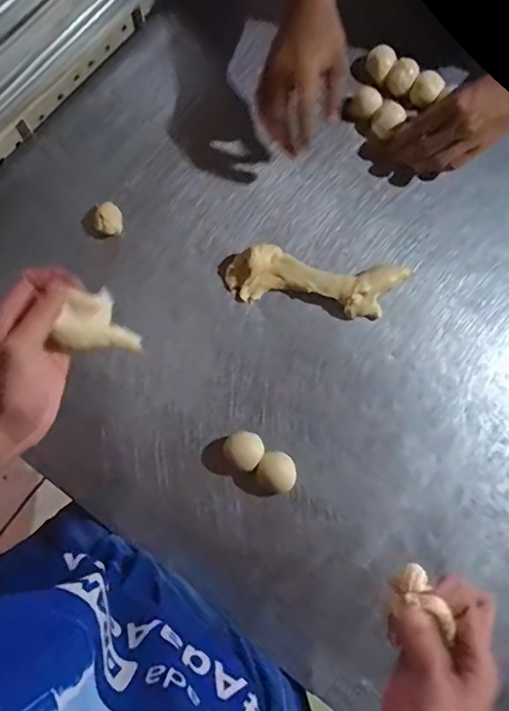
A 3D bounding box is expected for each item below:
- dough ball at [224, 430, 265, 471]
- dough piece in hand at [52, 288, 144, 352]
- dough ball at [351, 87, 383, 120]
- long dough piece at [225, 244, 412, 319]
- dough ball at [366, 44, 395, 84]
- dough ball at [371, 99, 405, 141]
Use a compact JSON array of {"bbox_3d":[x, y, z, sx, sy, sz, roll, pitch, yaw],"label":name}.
[{"bbox_3d":[-0.010,0.102,0.547,0.040,0.023,0.038,0,75,0],"label":"dough ball"},{"bbox_3d":[-0.127,-0.019,0.416,0.036,0.072,0.051,44,79,10],"label":"dough piece in hand"},{"bbox_3d":[0.145,-0.327,0.660,0.035,0.030,0.029,26,76,7],"label":"dough ball"},{"bbox_3d":[0.071,-0.087,0.594,0.203,0.032,0.064,10,75,3],"label":"long dough piece"},{"bbox_3d":[0.166,-0.387,0.670,0.036,0.026,0.036,0,75,0],"label":"dough ball"},{"bbox_3d":[0.168,-0.301,0.651,0.039,0.033,0.034,-42,79,-10],"label":"dough ball"}]

